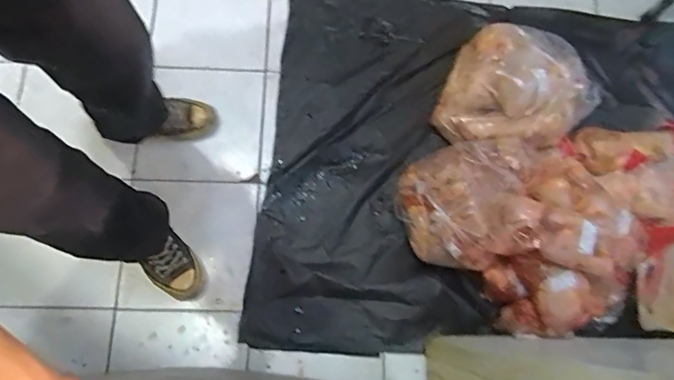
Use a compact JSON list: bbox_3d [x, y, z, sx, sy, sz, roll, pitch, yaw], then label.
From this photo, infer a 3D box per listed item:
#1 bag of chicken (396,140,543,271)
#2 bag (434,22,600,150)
[{"bbox_3d":[0.274,0.033,1.016,0.245,0.157,0.271,-21,77,-8],"label":"bag of chicken"},{"bbox_3d":[0.420,-0.252,1.108,0.335,0.130,0.296,3,75,-2],"label":"bag"}]

